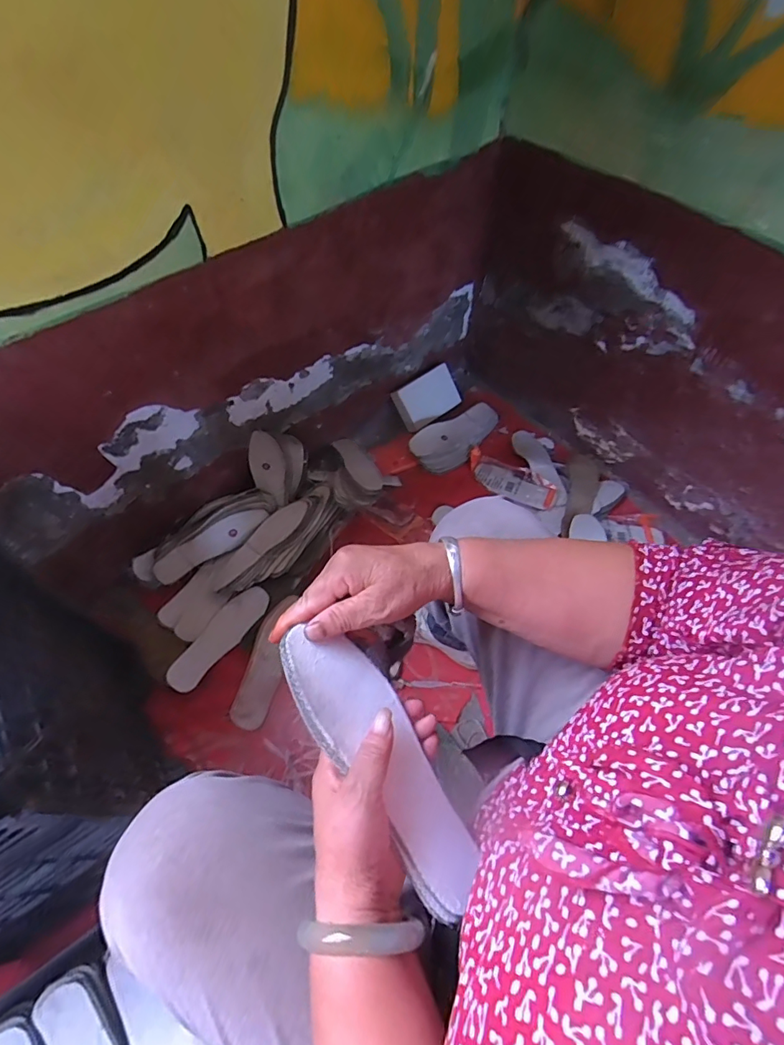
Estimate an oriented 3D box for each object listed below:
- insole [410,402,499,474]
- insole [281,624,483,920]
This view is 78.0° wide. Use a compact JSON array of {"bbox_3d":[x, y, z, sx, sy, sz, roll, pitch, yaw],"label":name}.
[{"bbox_3d":[0.151,-0.196,1.114,0.225,0.018,0.107,-33,89,-19],"label":"insole"},{"bbox_3d":[-0.006,0.164,0.345,0.067,0.010,0.205,-30,83,-47],"label":"insole"}]

